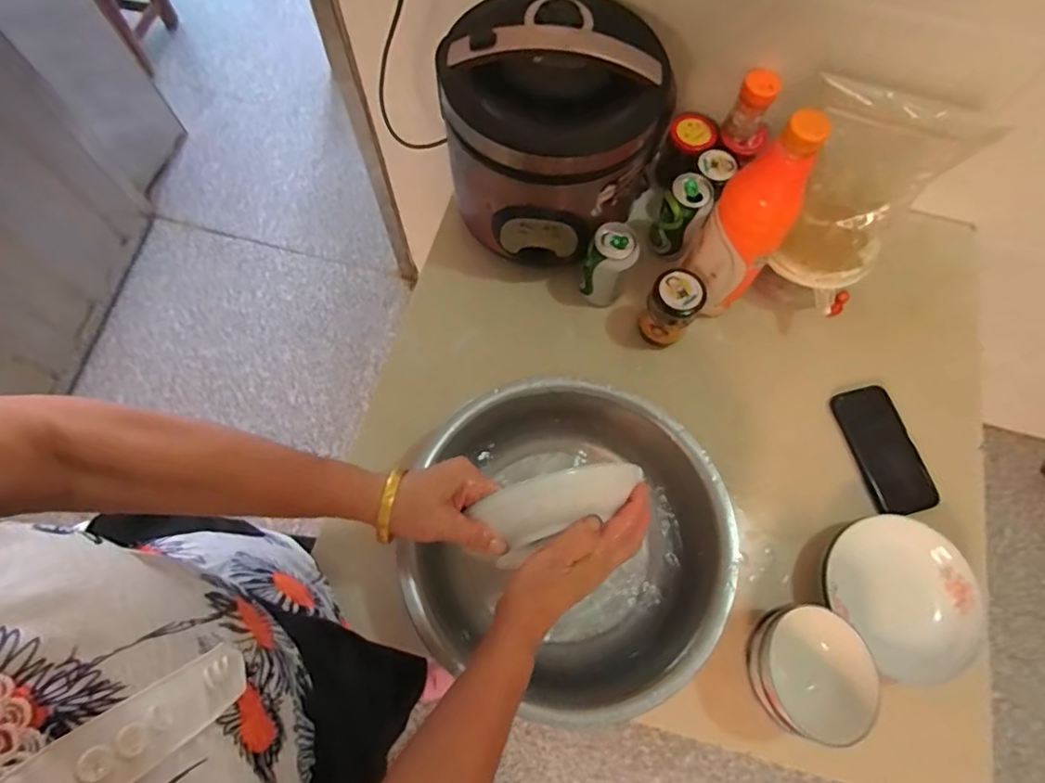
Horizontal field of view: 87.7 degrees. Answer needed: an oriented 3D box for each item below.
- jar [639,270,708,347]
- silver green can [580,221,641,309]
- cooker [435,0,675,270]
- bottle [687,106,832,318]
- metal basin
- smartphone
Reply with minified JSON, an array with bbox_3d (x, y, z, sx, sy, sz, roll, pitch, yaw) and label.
[{"bbox_3d":[0.186,-0.100,0.698,0.061,0.108,0.063,0,70,-1],"label":"jar"},{"bbox_3d":[0.113,-0.163,0.714,0.059,0.120,0.059,0,70,-1],"label":"silver green can"},{"bbox_3d":[0.026,-0.304,0.674,0.237,0.226,0.224,0,70,-1],"label":"cooker"},{"bbox_3d":[0.257,-0.182,0.631,0.081,0.286,0.071,37,73,11],"label":"bottle"},{"bbox_3d":[0.058,0.164,0.602,0.304,0.112,0.321,0,71,-1],"label":"metal basin"},{"bbox_3d":[0.459,0.074,0.691,0.080,0.010,0.161,-14,72,-5],"label":"smartphone"}]

